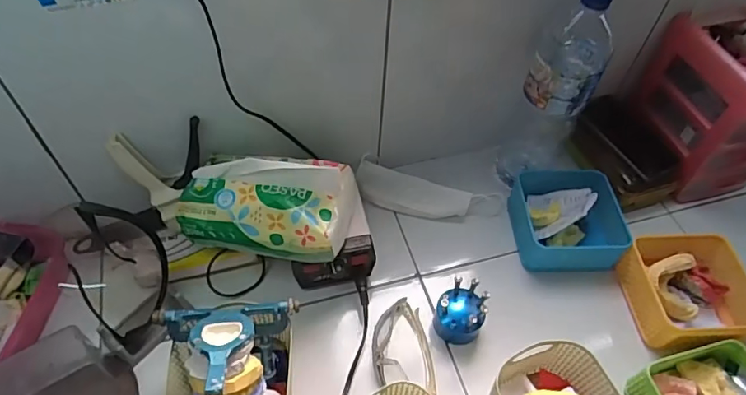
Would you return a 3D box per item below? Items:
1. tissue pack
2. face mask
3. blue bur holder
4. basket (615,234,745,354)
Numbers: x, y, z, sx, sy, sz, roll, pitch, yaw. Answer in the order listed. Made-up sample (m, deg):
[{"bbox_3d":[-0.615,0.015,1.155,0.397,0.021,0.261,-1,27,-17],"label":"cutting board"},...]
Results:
[{"bbox_3d":[-0.123,-0.001,0.604,0.198,0.071,0.120,9,53,4],"label":"tissue pack"},{"bbox_3d":[0.083,-0.009,0.742,0.214,0.027,0.067,11,54,5],"label":"face mask"},{"bbox_3d":[0.108,0.141,0.626,0.059,0.058,0.064,12,54,6],"label":"blue bur holder"},{"bbox_3d":[0.404,0.117,0.651,0.136,0.058,0.144,-6,54,-7],"label":"basket"}]

